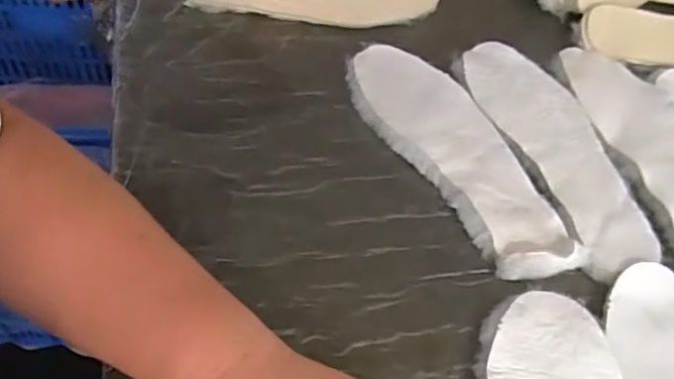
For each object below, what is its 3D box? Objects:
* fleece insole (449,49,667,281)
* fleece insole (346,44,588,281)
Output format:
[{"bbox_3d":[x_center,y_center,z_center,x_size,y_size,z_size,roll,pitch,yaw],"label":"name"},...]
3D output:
[{"bbox_3d":[0.196,-0.044,0.553,0.094,0.009,0.267,-13,52,-15],"label":"fleece insole"},{"bbox_3d":[0.102,-0.037,0.537,0.095,0.017,0.273,-17,53,-18],"label":"fleece insole"}]

